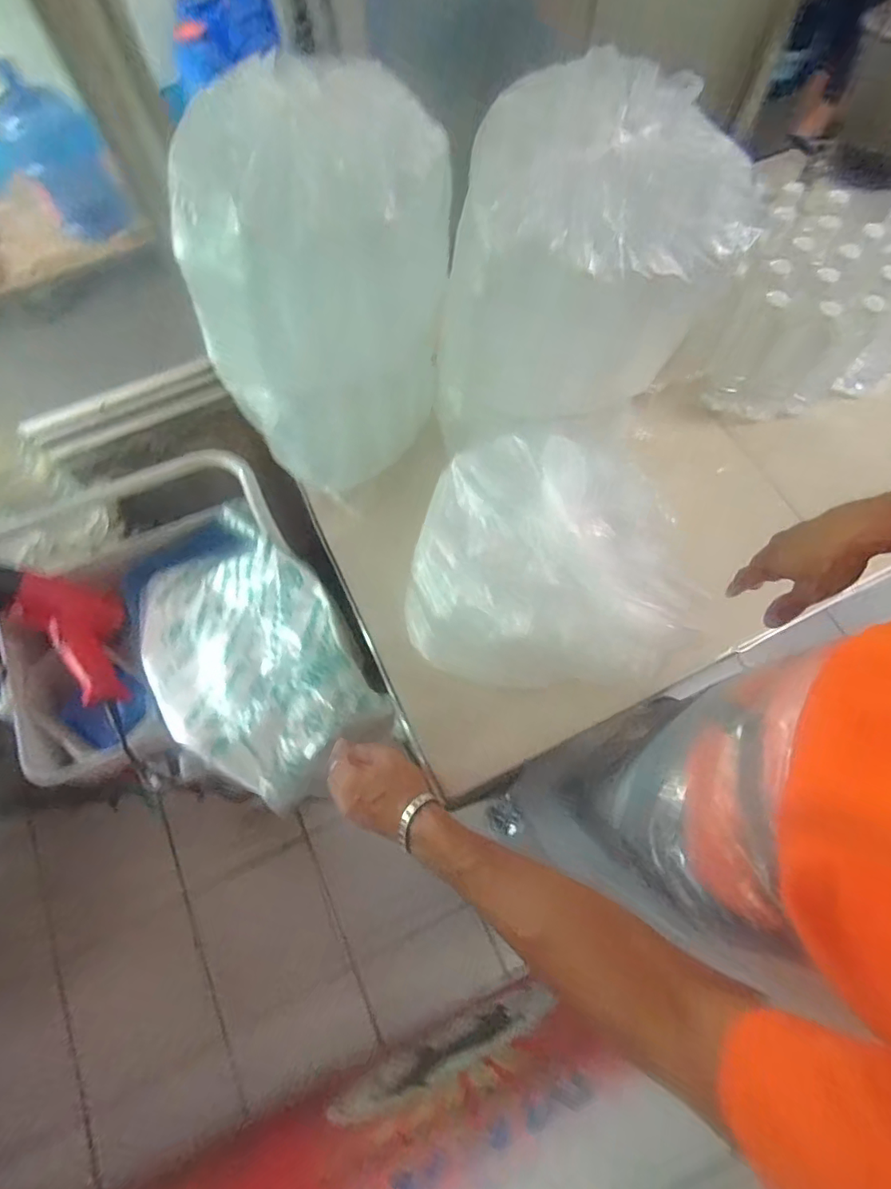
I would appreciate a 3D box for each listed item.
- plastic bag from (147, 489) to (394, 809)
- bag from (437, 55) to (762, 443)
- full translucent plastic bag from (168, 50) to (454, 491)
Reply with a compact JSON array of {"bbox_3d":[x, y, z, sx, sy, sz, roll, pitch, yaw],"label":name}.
[{"bbox_3d":[-0.267,0.058,0.687,0.241,0.172,0.391,-32,69,-11],"label":"plastic bag"},{"bbox_3d":[0.141,-0.303,0.521,0.231,0.235,0.223,20,69,11],"label":"bag"},{"bbox_3d":[-0.118,-0.312,0.590,0.239,0.348,0.179,1,66,3],"label":"full translucent plastic bag"}]

